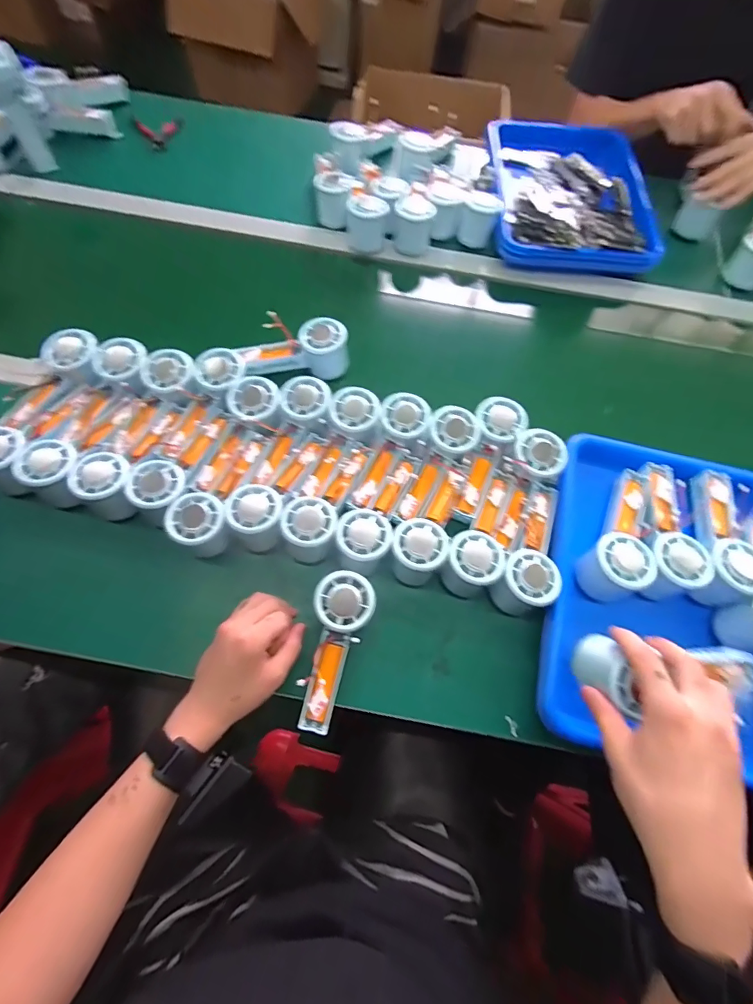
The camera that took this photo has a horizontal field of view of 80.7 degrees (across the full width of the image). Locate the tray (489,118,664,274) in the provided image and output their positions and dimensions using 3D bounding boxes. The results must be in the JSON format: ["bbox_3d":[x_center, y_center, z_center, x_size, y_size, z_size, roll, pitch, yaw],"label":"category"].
[{"bbox_3d":[0.320,-0.512,0.743,0.258,0.051,0.332,3,66,-2],"label":"tray"}]

